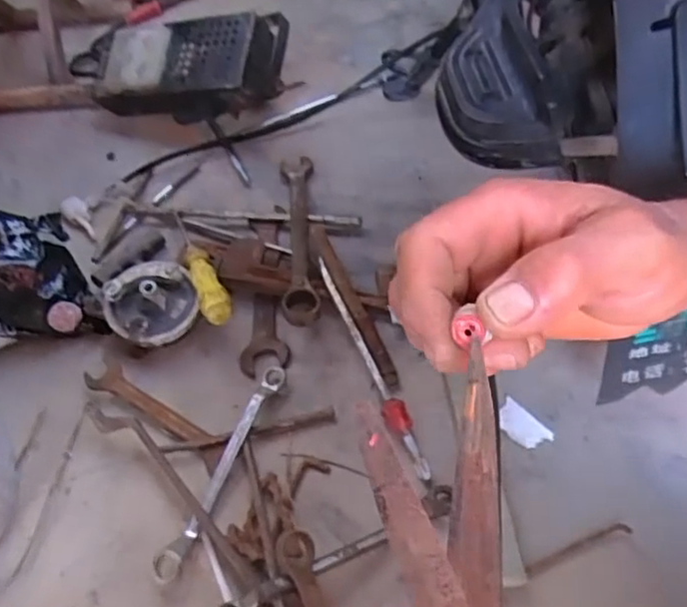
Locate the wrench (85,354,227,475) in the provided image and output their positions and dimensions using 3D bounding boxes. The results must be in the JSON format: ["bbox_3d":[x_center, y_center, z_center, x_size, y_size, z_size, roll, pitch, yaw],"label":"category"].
[{"bbox_3d":[-0.191,0.110,0.662,0.176,0.013,0.036,29,62,25],"label":"wrench"}]

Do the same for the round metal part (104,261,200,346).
[{"bbox_3d":[-0.207,0.003,0.711,0.094,0.051,0.089,-2,55,3],"label":"round metal part"}]

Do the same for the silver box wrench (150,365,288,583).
[{"bbox_3d":[-0.113,0.154,0.628,0.023,0.023,0.226,16,57,17],"label":"silver box wrench"}]

